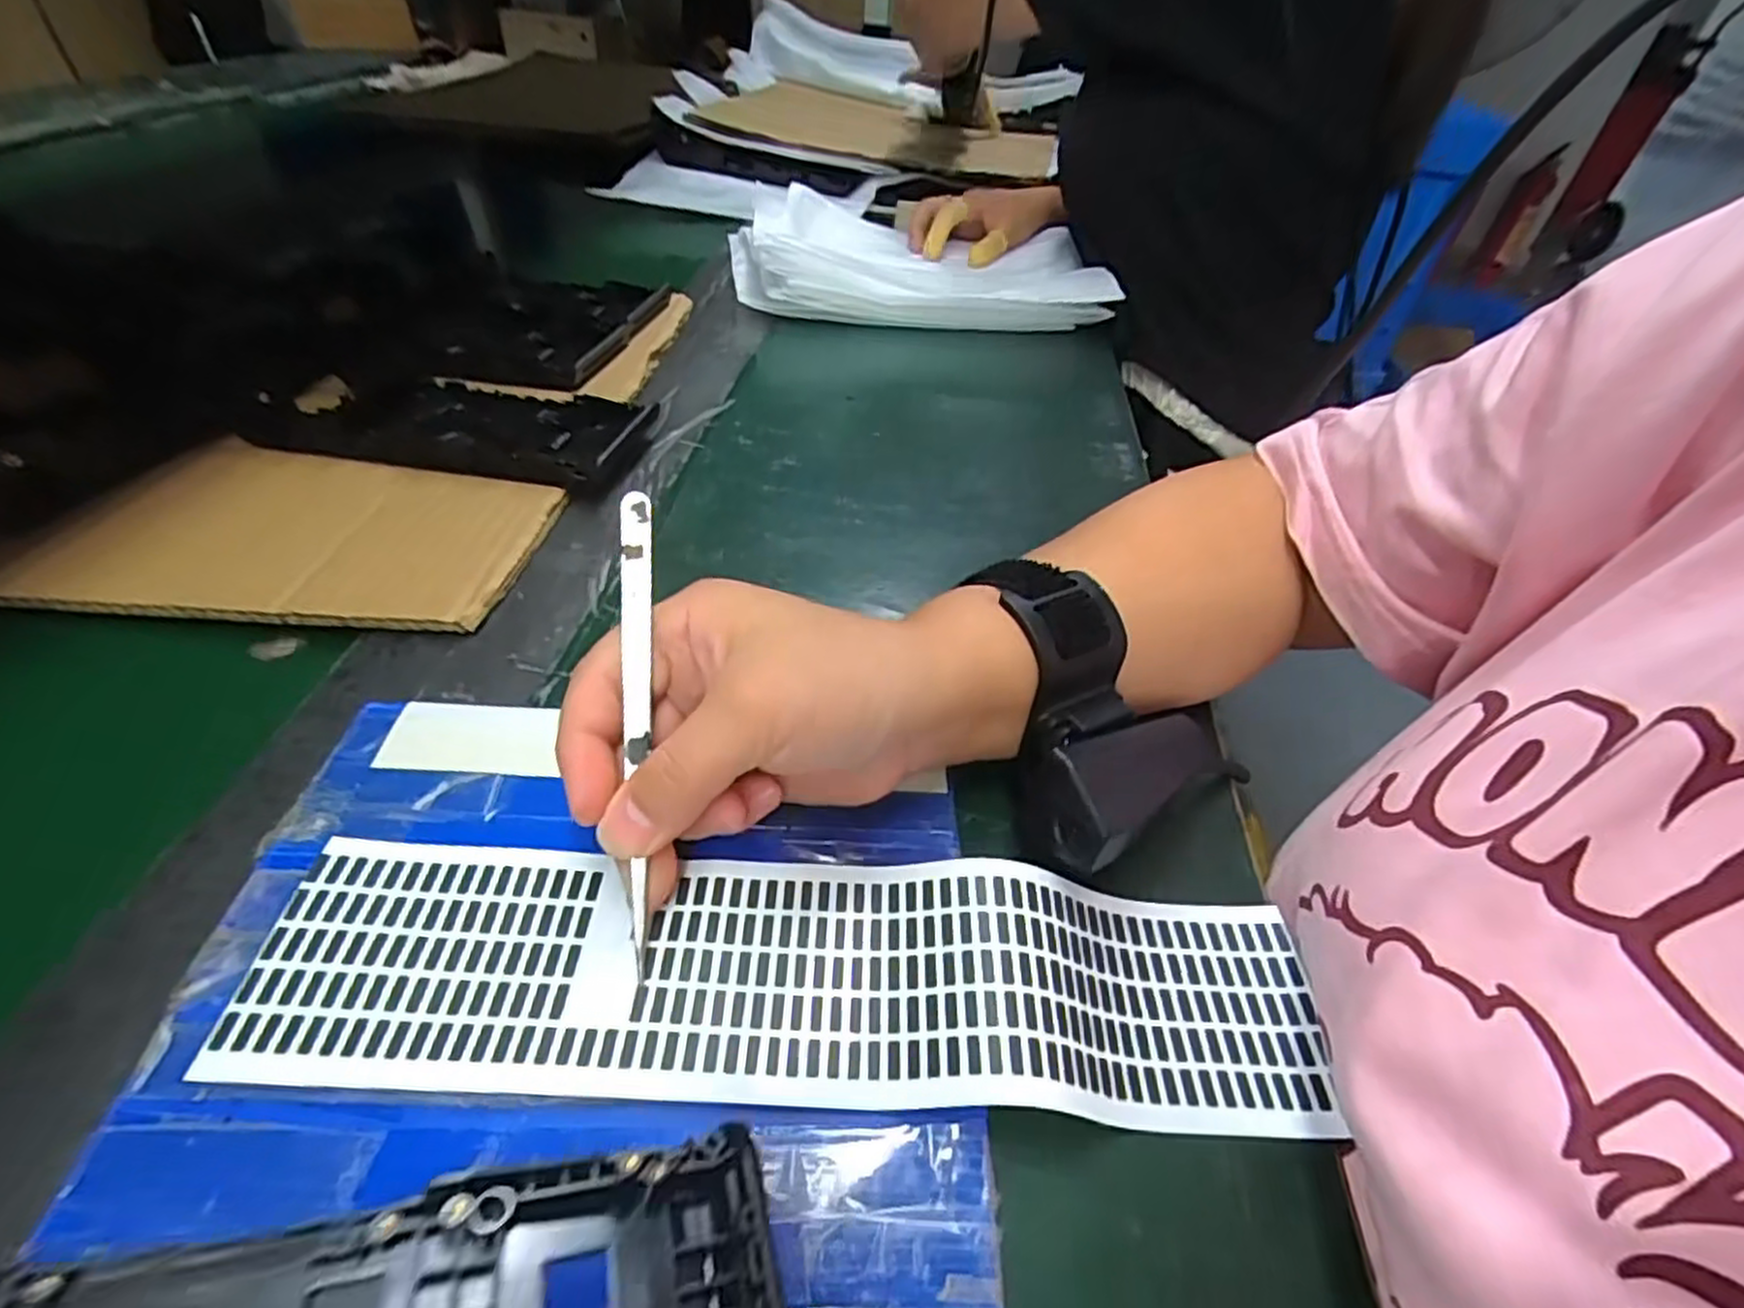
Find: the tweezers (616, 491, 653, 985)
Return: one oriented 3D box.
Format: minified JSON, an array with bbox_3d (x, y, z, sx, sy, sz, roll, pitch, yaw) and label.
[{"bbox_3d":[-0.066,0.020,0.213,0.009,0.004,0.132,-1,82,-6],"label":"tweezers"}]

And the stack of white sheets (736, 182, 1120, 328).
[{"bbox_3d":[0.035,-0.340,0.650,0.293,0.050,0.211,-2,44,-8],"label":"stack of white sheets"}]

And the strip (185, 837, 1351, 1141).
[{"bbox_3d":[-0.015,0.087,0.208,0.285,0.019,0.065,5,45,-4],"label":"strip"}]

